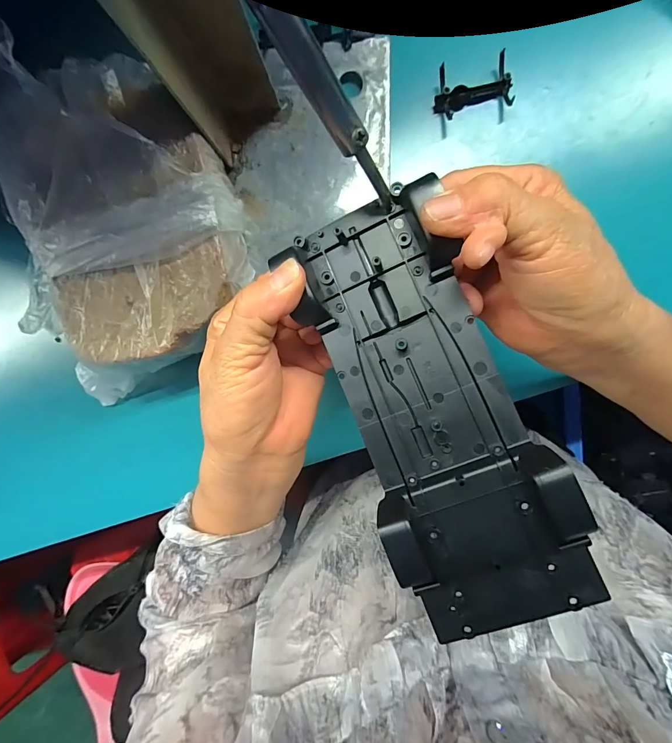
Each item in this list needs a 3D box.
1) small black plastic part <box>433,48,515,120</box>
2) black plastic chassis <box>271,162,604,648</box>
[{"bbox_3d":[0.095,-0.198,0.252,0.053,0.012,0.029,-10,95,8],"label":"small black plastic part"},{"bbox_3d":[0.040,0.015,0.159,0.076,0.024,0.191,-23,82,9],"label":"black plastic chassis"}]

